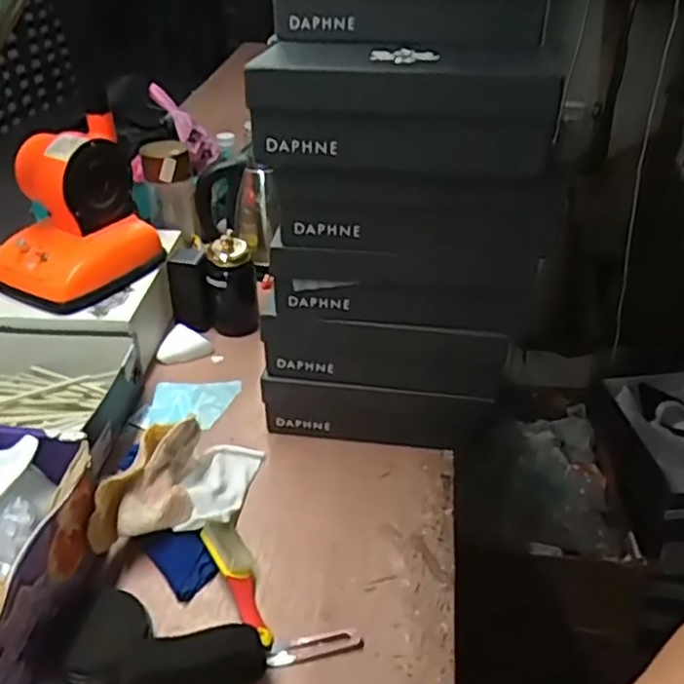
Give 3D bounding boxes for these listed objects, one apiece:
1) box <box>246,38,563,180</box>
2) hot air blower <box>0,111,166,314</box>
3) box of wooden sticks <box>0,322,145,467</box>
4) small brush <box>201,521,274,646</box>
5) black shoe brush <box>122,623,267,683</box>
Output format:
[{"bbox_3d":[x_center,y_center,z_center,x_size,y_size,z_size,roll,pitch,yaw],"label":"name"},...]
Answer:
[{"bbox_3d":[0.068,-0.252,0.734,0.296,0.116,0.155,6,35,7],"label":"box"},{"bbox_3d":[-0.402,-0.190,1.021,0.152,0.208,0.211,21,40,27],"label":"hot air blower"},{"bbox_3d":[-0.464,0.065,0.940,0.365,0.093,0.199,6,35,7],"label":"box of wooden sticks"},{"bbox_3d":[-0.106,0.253,0.742,0.033,0.030,0.148,-19,39,-26],"label":"small brush"},{"bbox_3d":[-0.135,0.301,0.644,0.126,0.057,0.040,-7,35,-11],"label":"black shoe brush"}]

